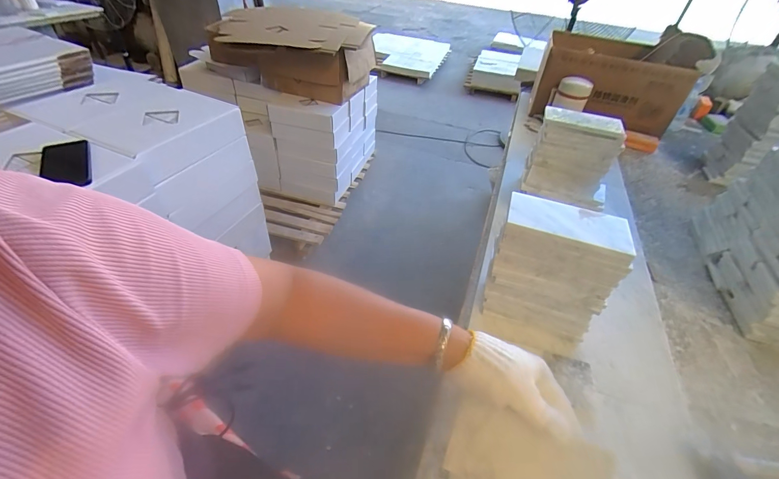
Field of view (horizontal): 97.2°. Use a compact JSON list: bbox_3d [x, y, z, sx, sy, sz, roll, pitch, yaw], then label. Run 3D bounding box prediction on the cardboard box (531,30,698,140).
[{"bbox_3d":[0.692,-0.514,1.105,0.403,0.195,0.306,17,46,13],"label":"cardboard box"}]

